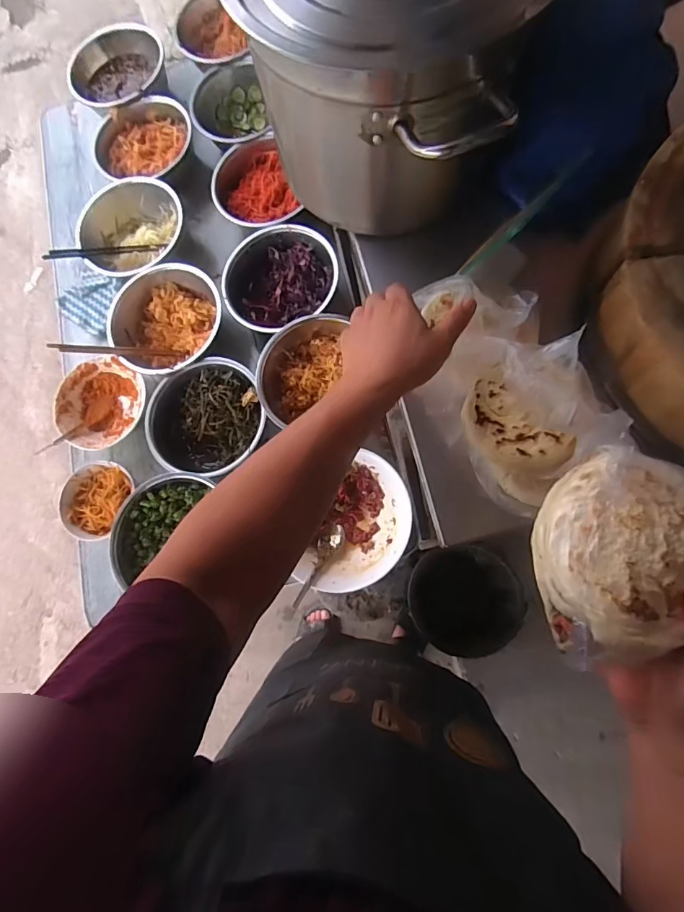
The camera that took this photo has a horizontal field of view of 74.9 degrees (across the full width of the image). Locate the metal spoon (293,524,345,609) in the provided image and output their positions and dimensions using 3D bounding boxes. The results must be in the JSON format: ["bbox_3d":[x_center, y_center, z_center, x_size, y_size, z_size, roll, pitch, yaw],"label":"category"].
[{"bbox_3d":[-0.036,0.173,0.696,0.037,0.034,0.155,25,43,5],"label":"metal spoon"}]

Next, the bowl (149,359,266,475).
[{"bbox_3d":[-0.238,-0.066,0.783,0.188,0.089,0.177,-1,76,5],"label":"bowl"}]

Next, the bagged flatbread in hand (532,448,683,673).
[{"bbox_3d":[0.192,0.062,0.302,0.114,0.043,0.128,-12,77,-3],"label":"bagged flatbread in hand"}]

